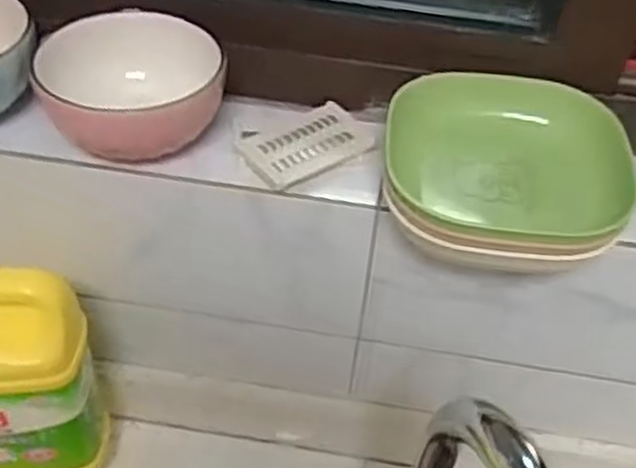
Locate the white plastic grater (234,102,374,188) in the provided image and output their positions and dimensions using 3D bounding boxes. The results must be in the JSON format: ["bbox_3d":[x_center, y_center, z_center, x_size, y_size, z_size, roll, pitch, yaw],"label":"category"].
[{"bbox_3d":[-0.009,-0.058,0.522,0.081,0.006,0.052,-26,53,-27],"label":"white plastic grater"}]

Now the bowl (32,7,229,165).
[{"bbox_3d":[-0.114,-0.092,0.501,0.113,0.053,0.093,-12,48,-16],"label":"bowl"}]

